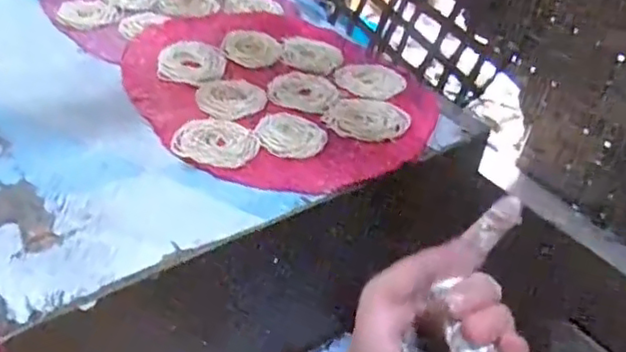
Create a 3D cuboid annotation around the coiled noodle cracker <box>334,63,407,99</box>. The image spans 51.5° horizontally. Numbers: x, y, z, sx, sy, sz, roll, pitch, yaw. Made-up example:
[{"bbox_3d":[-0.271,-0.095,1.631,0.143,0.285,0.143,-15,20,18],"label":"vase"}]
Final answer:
[{"bbox_3d":[0.067,-0.115,0.773,0.079,0.004,0.078,5,38,-4],"label":"coiled noodle cracker"}]

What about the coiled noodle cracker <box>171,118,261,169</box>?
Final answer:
[{"bbox_3d":[-0.095,-0.036,0.645,0.077,0.004,0.073,5,38,-4],"label":"coiled noodle cracker"}]

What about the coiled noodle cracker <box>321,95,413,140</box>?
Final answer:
[{"bbox_3d":[0.060,-0.063,0.705,0.083,0.004,0.080,5,38,-4],"label":"coiled noodle cracker"}]

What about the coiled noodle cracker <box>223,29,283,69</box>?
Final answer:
[{"bbox_3d":[-0.075,-0.161,0.803,0.071,0.010,0.077,20,39,16],"label":"coiled noodle cracker"}]

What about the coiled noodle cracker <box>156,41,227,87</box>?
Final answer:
[{"bbox_3d":[-0.141,-0.134,0.755,0.074,0.009,0.085,8,38,0],"label":"coiled noodle cracker"}]

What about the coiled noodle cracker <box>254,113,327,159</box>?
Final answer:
[{"bbox_3d":[-0.024,-0.044,0.667,0.073,0.004,0.067,5,38,-4],"label":"coiled noodle cracker"}]

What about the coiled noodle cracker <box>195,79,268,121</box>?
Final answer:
[{"bbox_3d":[-0.090,-0.087,0.710,0.078,0.004,0.077,5,38,-4],"label":"coiled noodle cracker"}]

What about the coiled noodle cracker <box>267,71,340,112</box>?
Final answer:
[{"bbox_3d":[-0.011,-0.098,0.733,0.077,0.004,0.081,3,38,-7],"label":"coiled noodle cracker"}]

